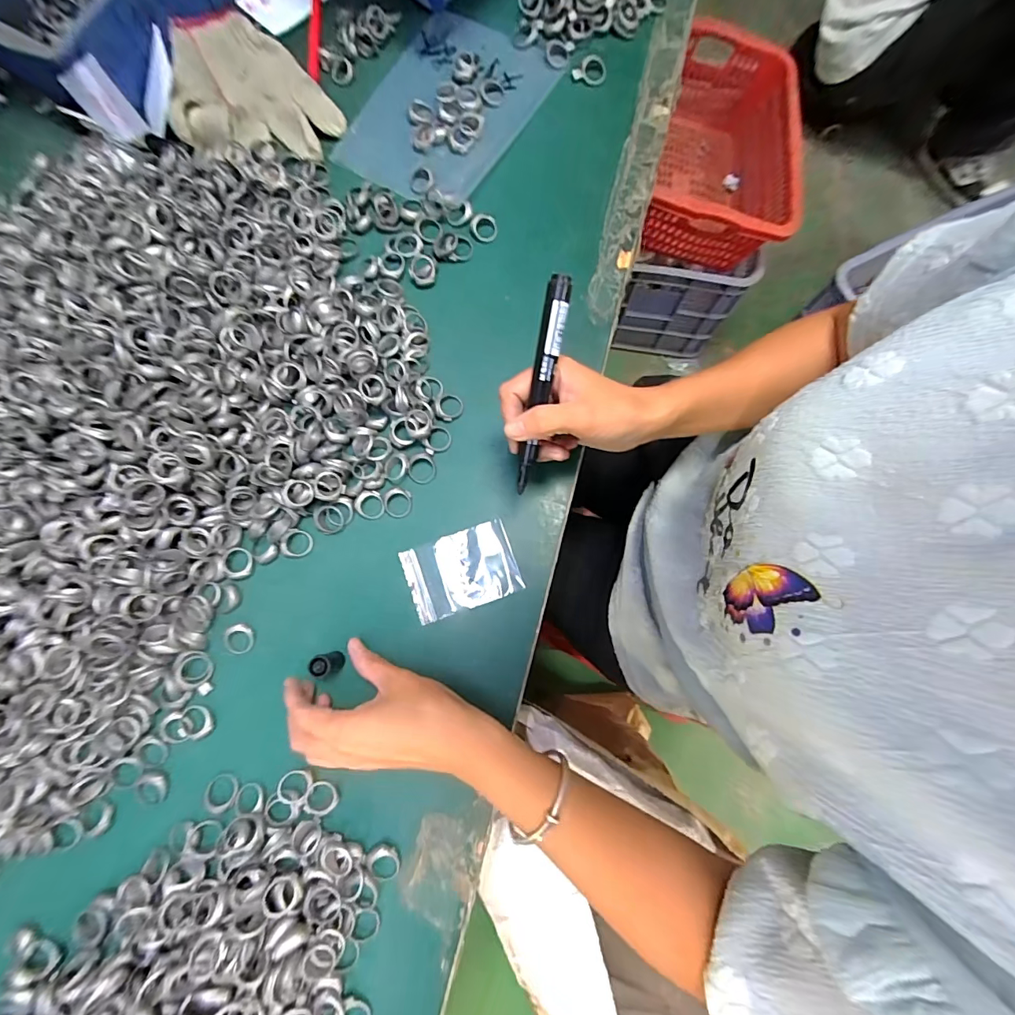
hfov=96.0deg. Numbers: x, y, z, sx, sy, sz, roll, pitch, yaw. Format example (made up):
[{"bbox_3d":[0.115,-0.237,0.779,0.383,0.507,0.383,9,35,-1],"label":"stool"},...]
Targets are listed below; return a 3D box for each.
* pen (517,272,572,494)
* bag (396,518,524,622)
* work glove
[{"bbox_3d":[0.022,-0.077,0.302,0.014,0.018,0.139,11,115,2],"label":"pen"},{"bbox_3d":[-0.036,0.049,0.358,0.084,0.004,0.058,-20,80,-3],"label":"bag"},{"bbox_3d":[-0.257,-0.395,0.429,0.128,0.022,0.201,-39,82,-6],"label":"work glove"}]

